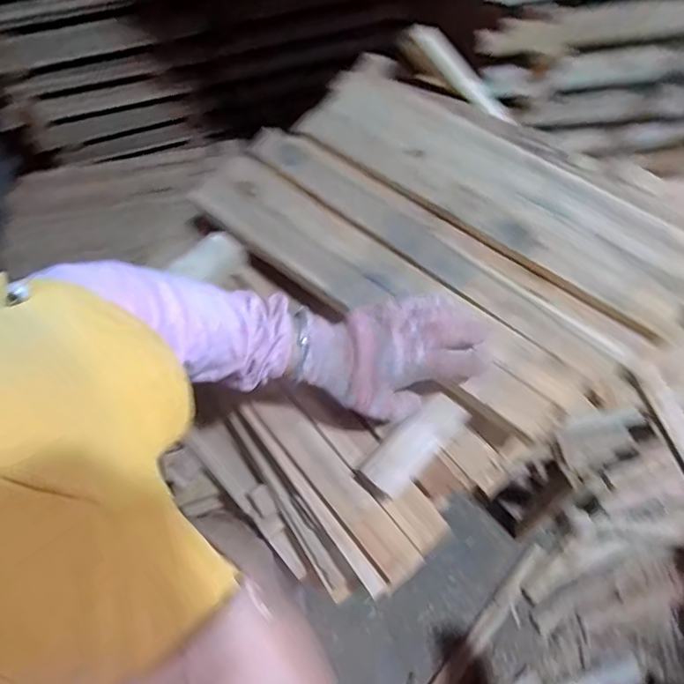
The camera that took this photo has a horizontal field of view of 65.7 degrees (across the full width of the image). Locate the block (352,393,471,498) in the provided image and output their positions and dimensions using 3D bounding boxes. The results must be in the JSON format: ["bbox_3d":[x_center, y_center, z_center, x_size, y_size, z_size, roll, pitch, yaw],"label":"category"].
[{"bbox_3d":[0.074,0.112,0.563,0.132,0.021,0.049,-43,72,0],"label":"block"}]

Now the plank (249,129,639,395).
[{"bbox_3d":[0.084,-0.111,0.597,0.497,0.029,0.062,37,73,15],"label":"plank"}]

